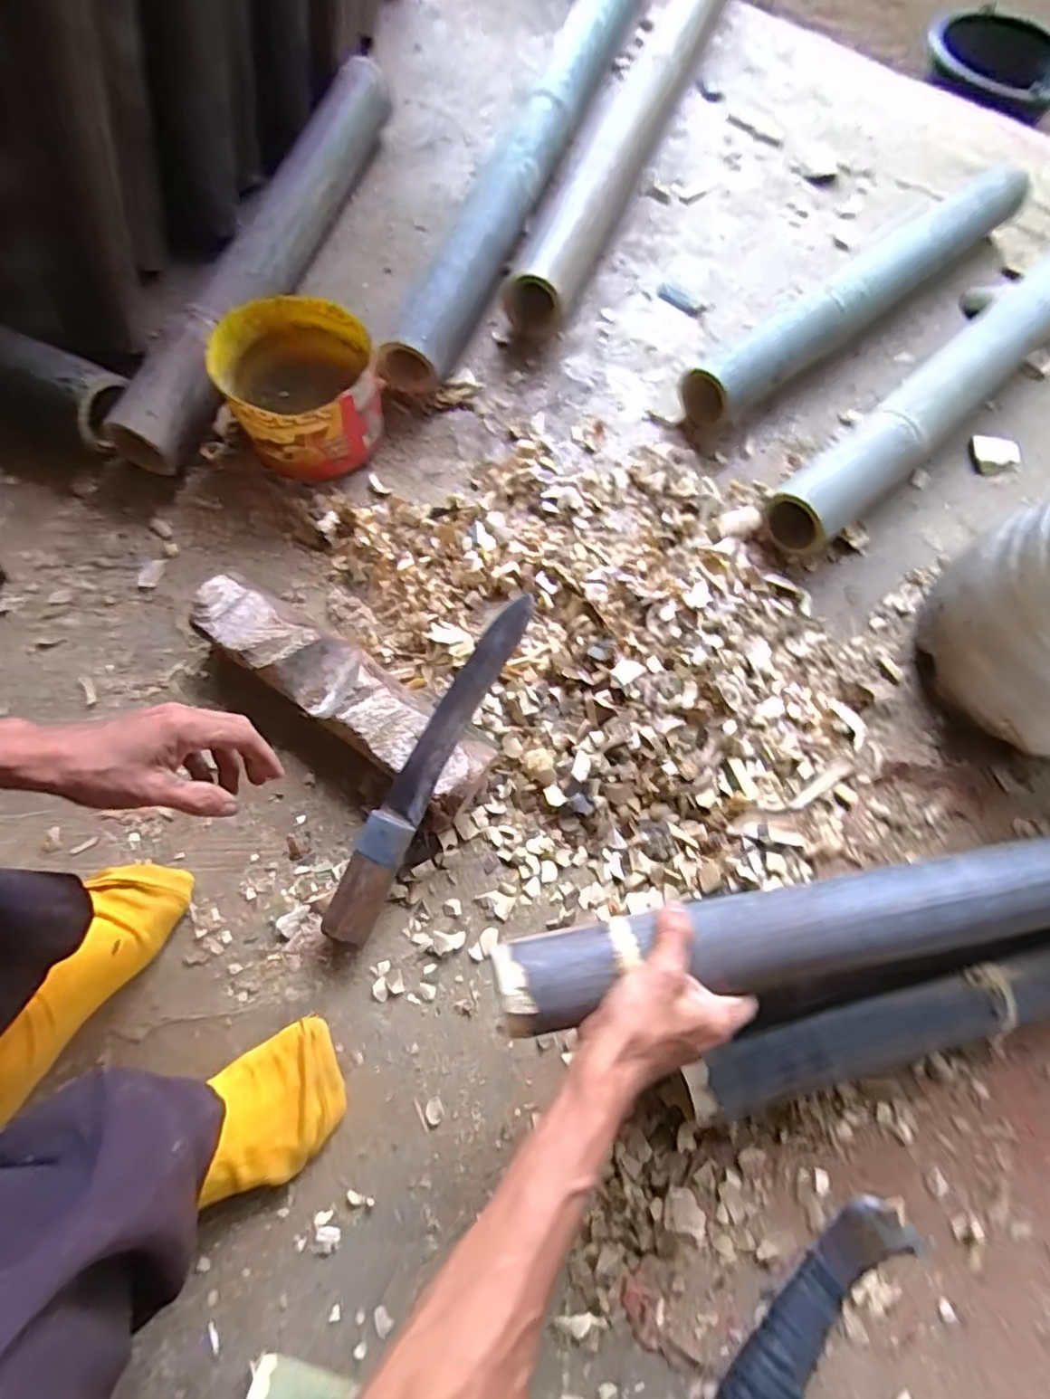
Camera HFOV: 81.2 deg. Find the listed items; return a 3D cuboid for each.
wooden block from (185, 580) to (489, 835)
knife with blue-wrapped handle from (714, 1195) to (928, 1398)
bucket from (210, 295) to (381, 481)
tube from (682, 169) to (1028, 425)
[{"bbox_3d":[-0.168,-0.008,0.574,0.310,0.065,0.092,38,76,9],"label":"wooden block"},{"bbox_3d":[0.219,0.462,0.452,0.205,0.052,0.052,-32,77,-11],"label":"knife with blue-wrapped handle"},{"bbox_3d":[-0.241,-0.335,0.666,0.155,0.103,0.155,1,73,-2],"label":"bucket"},{"bbox_3d":[0.405,-0.486,0.724,0.535,0.052,0.052,-36,77,-9],"label":"tube"}]

